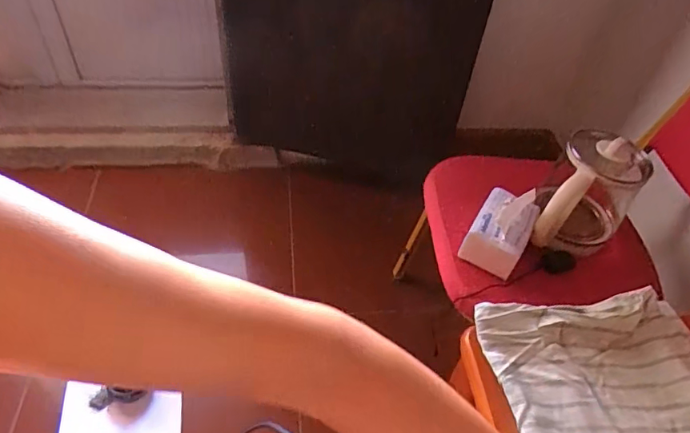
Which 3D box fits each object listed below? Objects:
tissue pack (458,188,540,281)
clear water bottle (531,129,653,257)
[{"bbox_3d":[0.273,0.015,0.865,0.097,0.078,0.153,26,50,18],"label":"tissue pack"},{"bbox_3d":[0.398,-0.027,0.842,0.140,0.168,0.175,31,51,22],"label":"clear water bottle"}]

